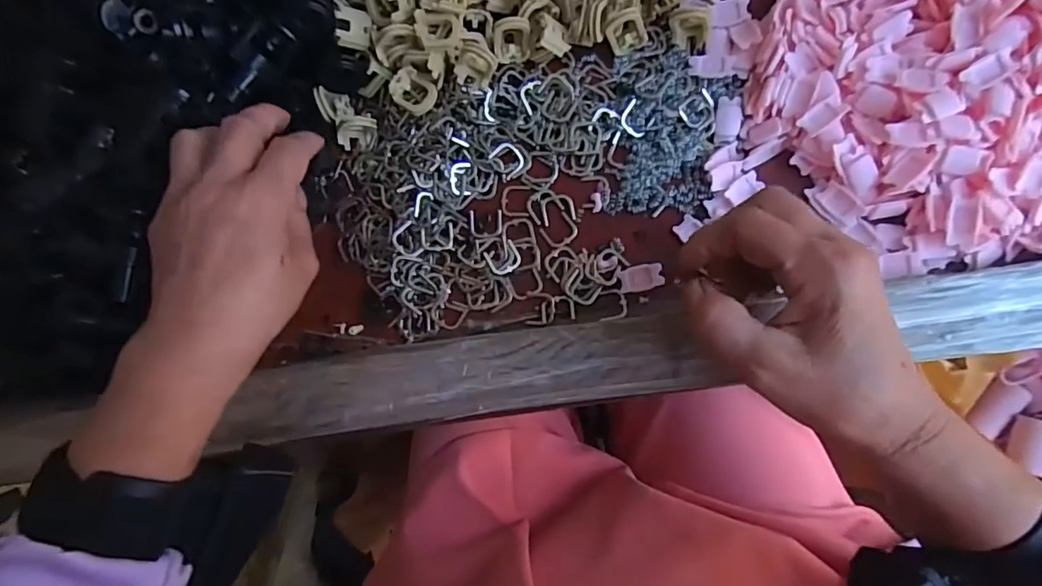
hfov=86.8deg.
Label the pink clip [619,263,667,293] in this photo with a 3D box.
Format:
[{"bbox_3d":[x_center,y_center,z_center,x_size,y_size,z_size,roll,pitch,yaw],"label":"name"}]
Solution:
[{"bbox_3d":[0.067,-0.008,0.304,0.024,0.004,0.014,-10,82,4],"label":"pink clip"}]

